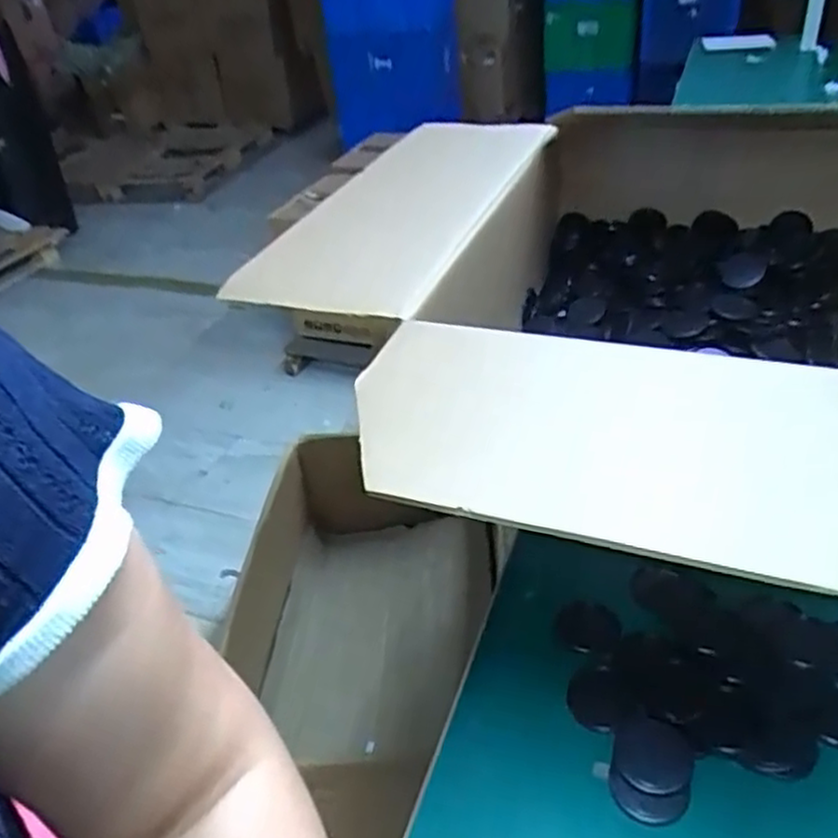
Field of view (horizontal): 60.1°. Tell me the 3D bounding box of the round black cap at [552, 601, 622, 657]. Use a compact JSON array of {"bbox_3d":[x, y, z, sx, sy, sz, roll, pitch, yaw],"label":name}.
[{"bbox_3d":[0.137,0.170,0.593,0.054,0.011,0.043,15,41,27],"label":"round black cap"}]

